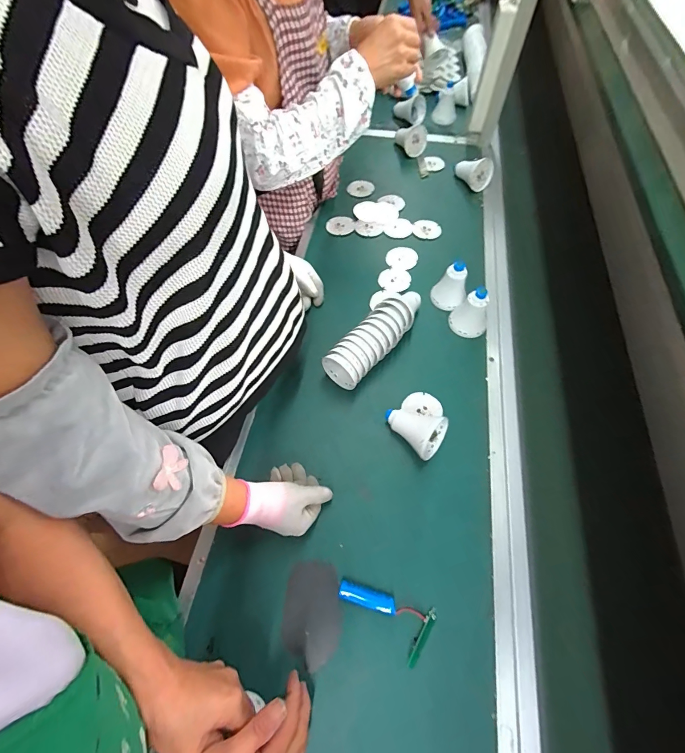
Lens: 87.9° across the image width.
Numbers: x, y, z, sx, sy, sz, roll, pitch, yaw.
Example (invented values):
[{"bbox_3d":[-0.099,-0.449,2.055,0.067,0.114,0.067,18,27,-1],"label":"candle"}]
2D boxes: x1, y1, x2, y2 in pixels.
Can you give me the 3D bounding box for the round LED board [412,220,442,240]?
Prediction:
[{"bbox_3d":[0.184,-0.323,0.777,0.061,0.006,0.061,-1,62,2],"label":"round LED board"}]

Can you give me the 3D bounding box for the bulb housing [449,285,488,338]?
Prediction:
[{"bbox_3d":[0.225,-0.117,0.610,0.064,0.083,0.062,22,65,14],"label":"bulb housing"}]

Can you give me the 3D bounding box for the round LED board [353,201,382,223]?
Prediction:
[{"bbox_3d":[0.057,-0.374,0.801,0.063,0.004,0.068,-1,62,2],"label":"round LED board"}]

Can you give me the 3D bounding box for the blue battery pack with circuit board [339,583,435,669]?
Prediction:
[{"bbox_3d":[0.054,0.276,0.425,0.114,0.029,0.059,33,68,18],"label":"blue battery pack with circuit board"}]

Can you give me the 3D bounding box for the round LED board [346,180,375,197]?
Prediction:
[{"bbox_3d":[0.045,-0.452,0.844,0.061,0.009,0.063,-1,62,2],"label":"round LED board"}]

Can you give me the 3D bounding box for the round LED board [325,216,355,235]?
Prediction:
[{"bbox_3d":[-0.005,-0.334,0.784,0.061,0.004,0.061,-1,62,2],"label":"round LED board"}]

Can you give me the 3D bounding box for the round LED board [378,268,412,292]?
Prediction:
[{"bbox_3d":[0.104,-0.190,0.704,0.062,0.004,0.056,12,63,9],"label":"round LED board"}]

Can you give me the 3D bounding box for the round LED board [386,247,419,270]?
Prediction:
[{"bbox_3d":[0.123,-0.245,0.733,0.062,0.006,0.064,-1,62,2],"label":"round LED board"}]

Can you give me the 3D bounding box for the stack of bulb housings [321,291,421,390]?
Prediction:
[{"bbox_3d":[0.062,-0.073,0.603,0.066,0.062,0.215,38,69,20],"label":"stack of bulb housings"}]

